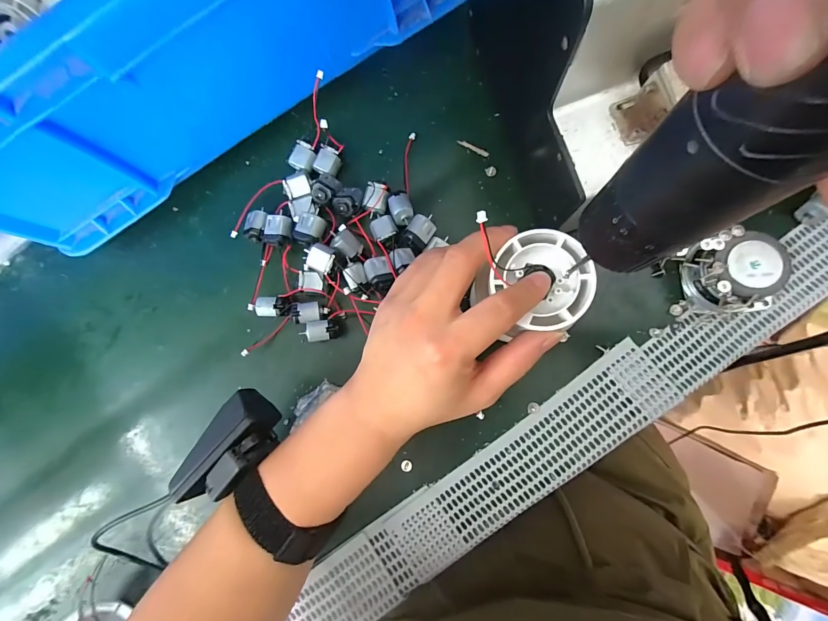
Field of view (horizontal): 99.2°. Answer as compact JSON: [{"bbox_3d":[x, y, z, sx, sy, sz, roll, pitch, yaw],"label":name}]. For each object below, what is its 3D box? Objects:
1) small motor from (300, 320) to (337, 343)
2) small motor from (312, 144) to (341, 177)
[{"bbox_3d":[-0.071,0.016,0.273,0.026,0.021,0.015,-10,84,5],"label":"small motor"},{"bbox_3d":[-0.070,-0.120,0.285,0.018,0.014,0.020,23,87,8],"label":"small motor"}]

